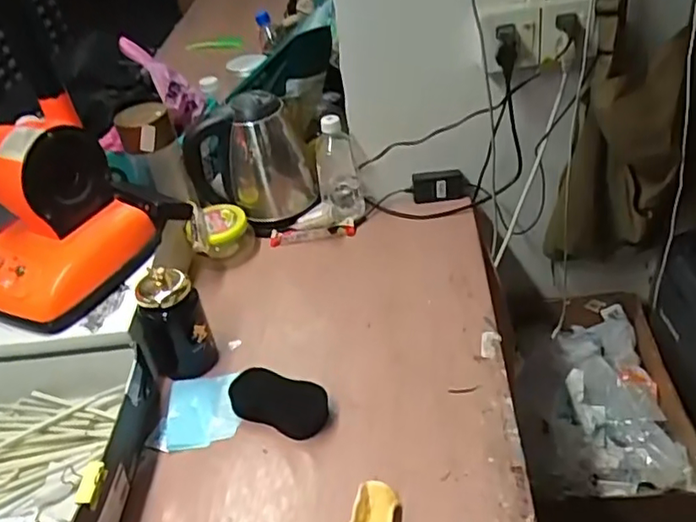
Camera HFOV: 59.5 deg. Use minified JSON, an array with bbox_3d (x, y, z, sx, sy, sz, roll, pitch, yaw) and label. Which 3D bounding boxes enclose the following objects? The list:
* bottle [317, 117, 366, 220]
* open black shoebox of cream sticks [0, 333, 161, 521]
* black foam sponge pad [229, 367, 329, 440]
[{"bbox_3d":[-0.013,-0.146,1.007,0.072,0.179,0.073,-10,39,-4],"label":"bottle"},{"bbox_3d":[-0.409,0.222,0.703,0.356,0.106,0.269,0,40,9],"label":"open black shoebox of cream sticks"},{"bbox_3d":[-0.085,0.172,0.756,0.120,0.033,0.056,11,43,21],"label":"black foam sponge pad"}]

